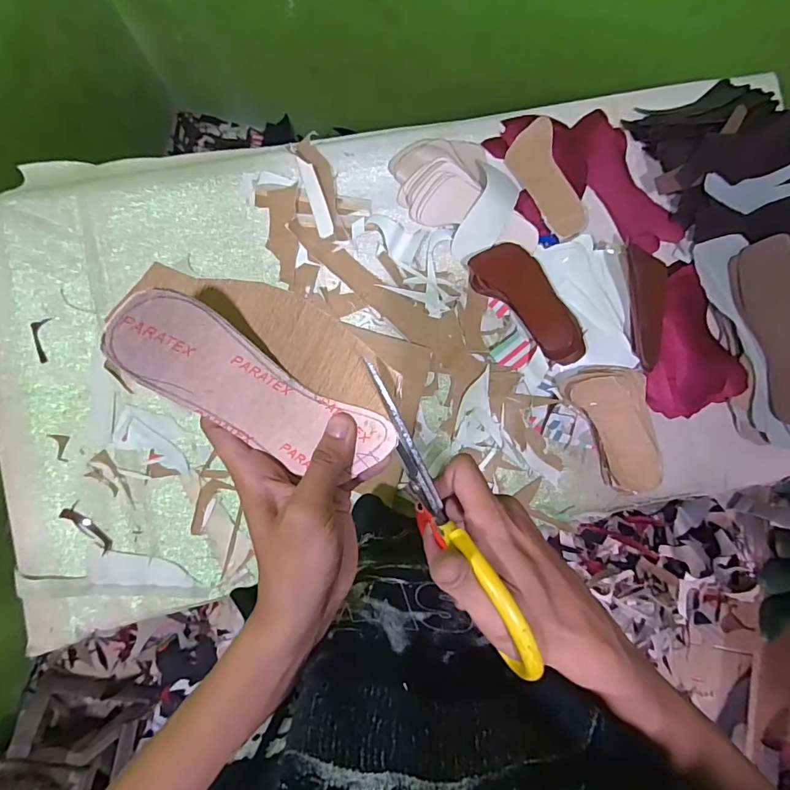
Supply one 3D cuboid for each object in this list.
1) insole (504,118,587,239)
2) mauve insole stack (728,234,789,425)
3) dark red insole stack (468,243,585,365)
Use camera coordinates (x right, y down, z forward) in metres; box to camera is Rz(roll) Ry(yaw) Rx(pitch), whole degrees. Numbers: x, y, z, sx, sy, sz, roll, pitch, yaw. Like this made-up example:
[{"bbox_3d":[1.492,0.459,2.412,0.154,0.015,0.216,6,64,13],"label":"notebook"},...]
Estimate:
[{"bbox_3d":[0.216,-0.303,0.680,0.069,0.010,0.162,-21,97,30],"label":"insole"},{"bbox_3d":[0.544,-0.090,0.669,0.086,0.018,0.257,-14,93,11],"label":"mauve insole stack"},{"bbox_3d":[0.193,-0.132,0.666,0.080,0.035,0.199,-43,89,-5],"label":"dark red insole stack"}]

